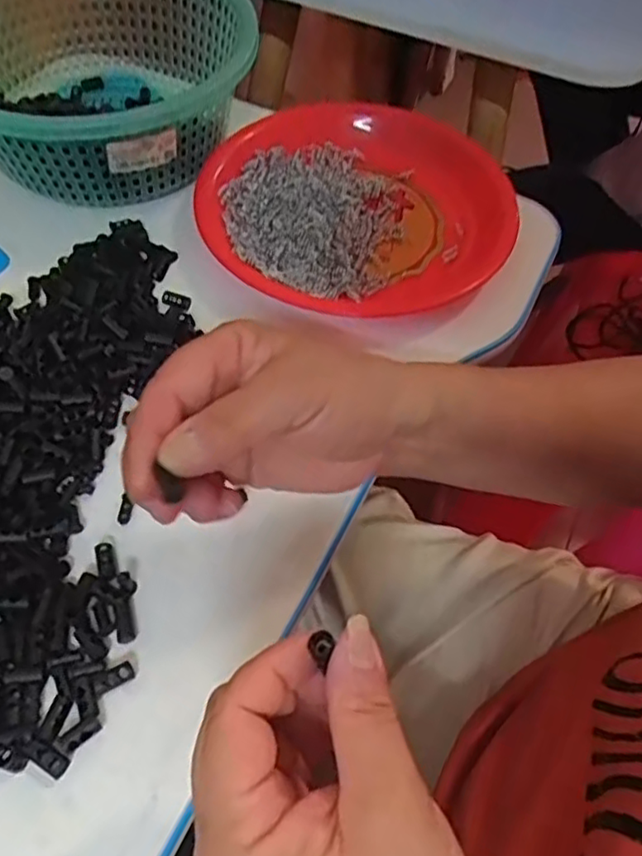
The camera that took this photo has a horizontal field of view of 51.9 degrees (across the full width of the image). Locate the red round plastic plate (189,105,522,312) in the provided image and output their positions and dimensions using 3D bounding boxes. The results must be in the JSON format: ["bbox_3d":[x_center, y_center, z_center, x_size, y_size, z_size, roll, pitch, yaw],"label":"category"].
[{"bbox_3d":[0.024,-0.168,0.490,0.227,0.042,0.211,2,56,-3],"label":"red round plastic plate"}]

